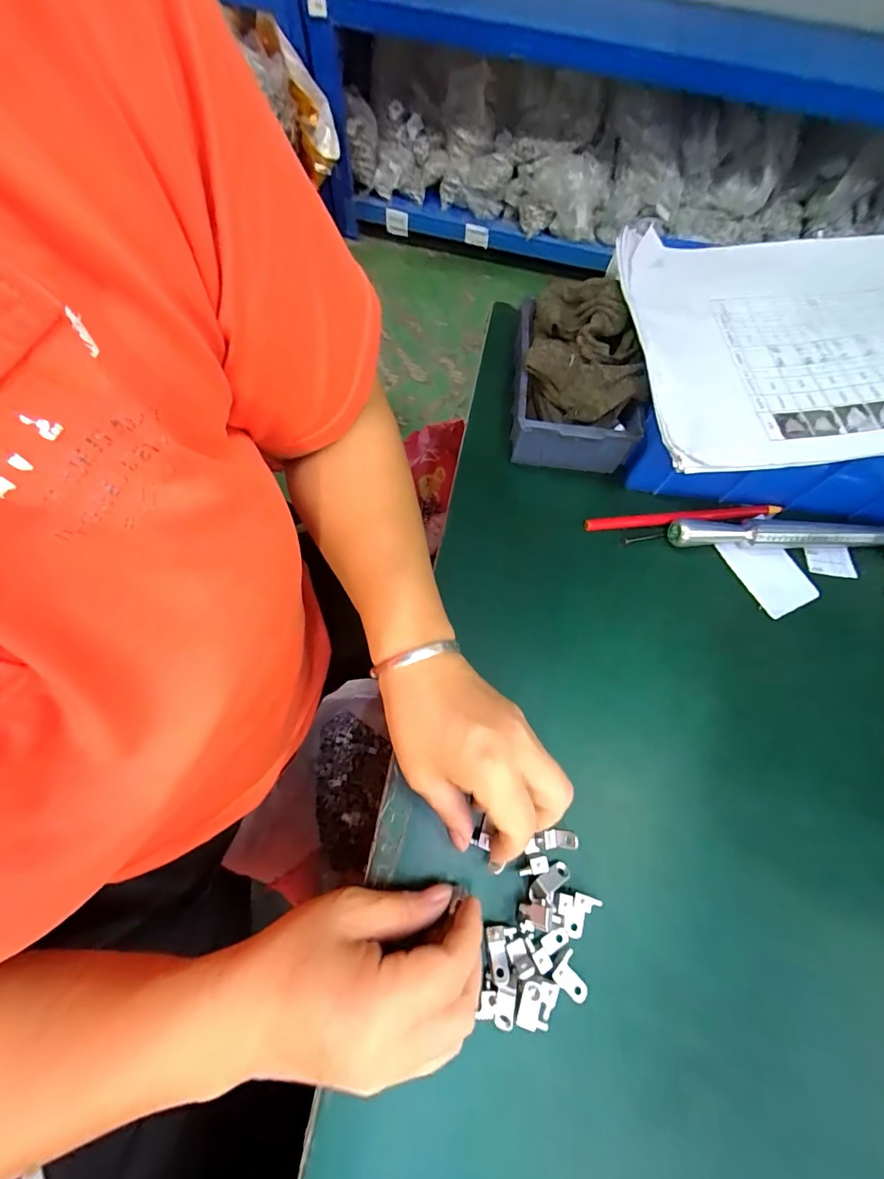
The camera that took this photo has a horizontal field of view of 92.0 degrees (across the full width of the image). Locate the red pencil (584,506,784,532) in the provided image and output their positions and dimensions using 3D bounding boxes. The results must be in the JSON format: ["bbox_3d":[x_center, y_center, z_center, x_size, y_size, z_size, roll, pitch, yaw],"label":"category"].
[{"bbox_3d":[0.197,-0.058,0.346,0.163,0.011,0.011,-4,67,-5],"label":"red pencil"}]

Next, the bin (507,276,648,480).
[{"bbox_3d":[0.109,-0.176,0.354,0.097,0.071,0.148,7,67,-1],"label":"bin"}]

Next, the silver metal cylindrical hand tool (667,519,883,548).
[{"bbox_3d":[0.275,-0.042,0.339,0.188,0.019,0.019,1,67,-3],"label":"silver metal cylindrical hand tool"}]

